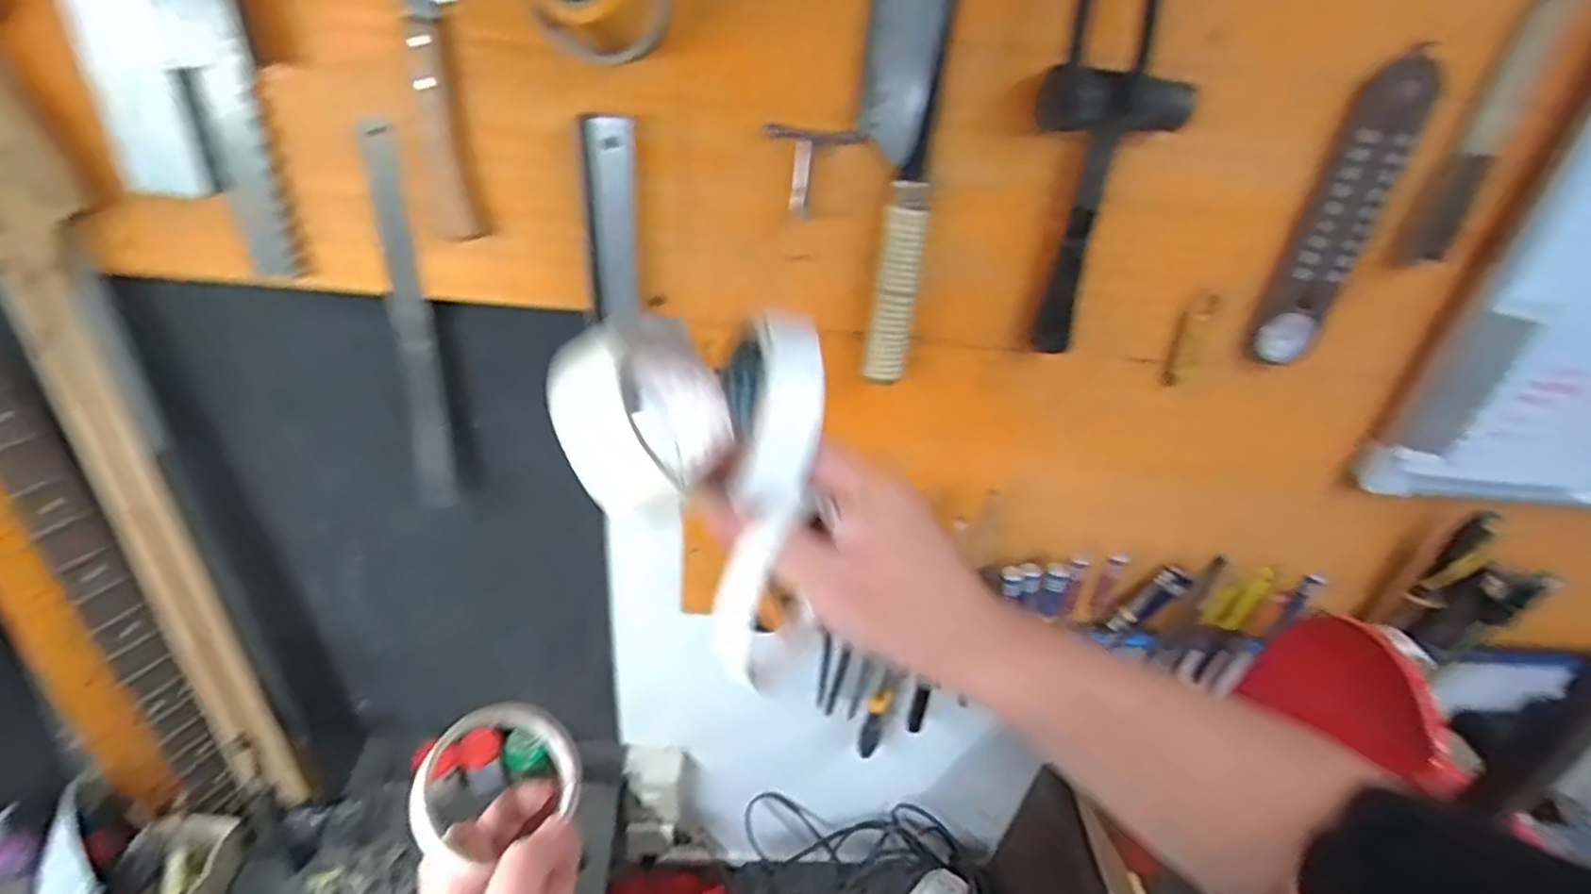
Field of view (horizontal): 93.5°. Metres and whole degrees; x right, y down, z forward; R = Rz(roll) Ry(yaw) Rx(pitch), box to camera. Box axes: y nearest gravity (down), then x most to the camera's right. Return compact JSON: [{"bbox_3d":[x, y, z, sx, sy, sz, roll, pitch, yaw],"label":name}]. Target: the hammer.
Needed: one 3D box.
[{"bbox_3d":[0.211,-0.167,0.558,0.105,0.202,0.038,1,33,-10],"label":"hammer"}]

